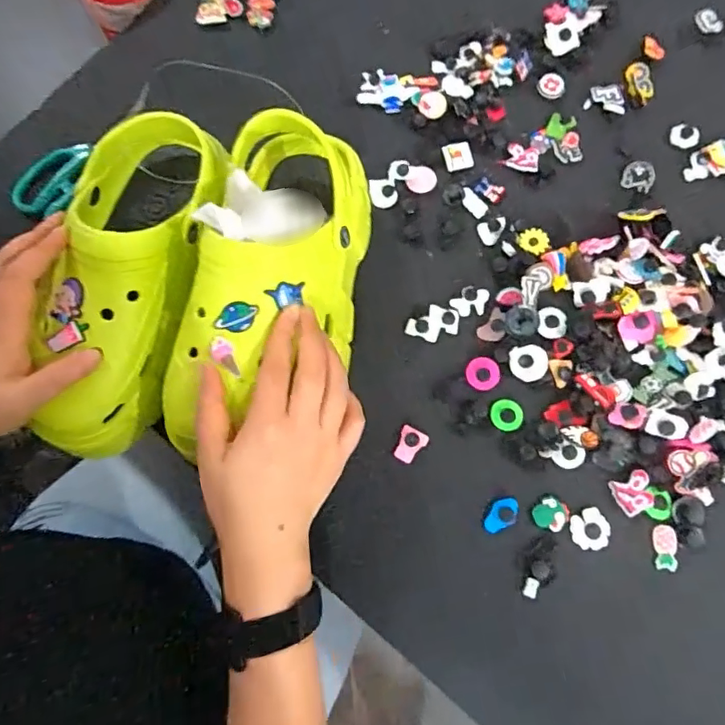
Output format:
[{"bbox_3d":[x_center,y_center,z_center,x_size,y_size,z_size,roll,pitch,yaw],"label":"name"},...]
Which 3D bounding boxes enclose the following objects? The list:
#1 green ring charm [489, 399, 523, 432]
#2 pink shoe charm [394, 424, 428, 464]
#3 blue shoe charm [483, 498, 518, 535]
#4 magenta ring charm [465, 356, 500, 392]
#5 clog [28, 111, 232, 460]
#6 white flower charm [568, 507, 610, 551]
[{"bbox_3d":[0.113,0.041,0.416,0.025,0.004,0.025,-1,73,2],"label":"green ring charm"},{"bbox_3d":[0.037,0.064,0.409,0.021,0.008,0.027,24,75,9],"label":"pink shoe charm"},{"bbox_3d":[0.103,0.113,0.393,0.029,0.004,0.019,-27,74,-6],"label":"blue shoe charm"},{"bbox_3d":[0.097,0.009,0.424,0.027,0.005,0.027,-1,73,2],"label":"magenta ring charm"},{"bbox_3d":[-0.173,-0.065,0.375,0.104,0.076,0.247,9,81,5],"label":"clog"},{"bbox_3d":[0.167,0.121,0.387,0.028,0.008,0.028,-1,73,2],"label":"white flower charm"}]

